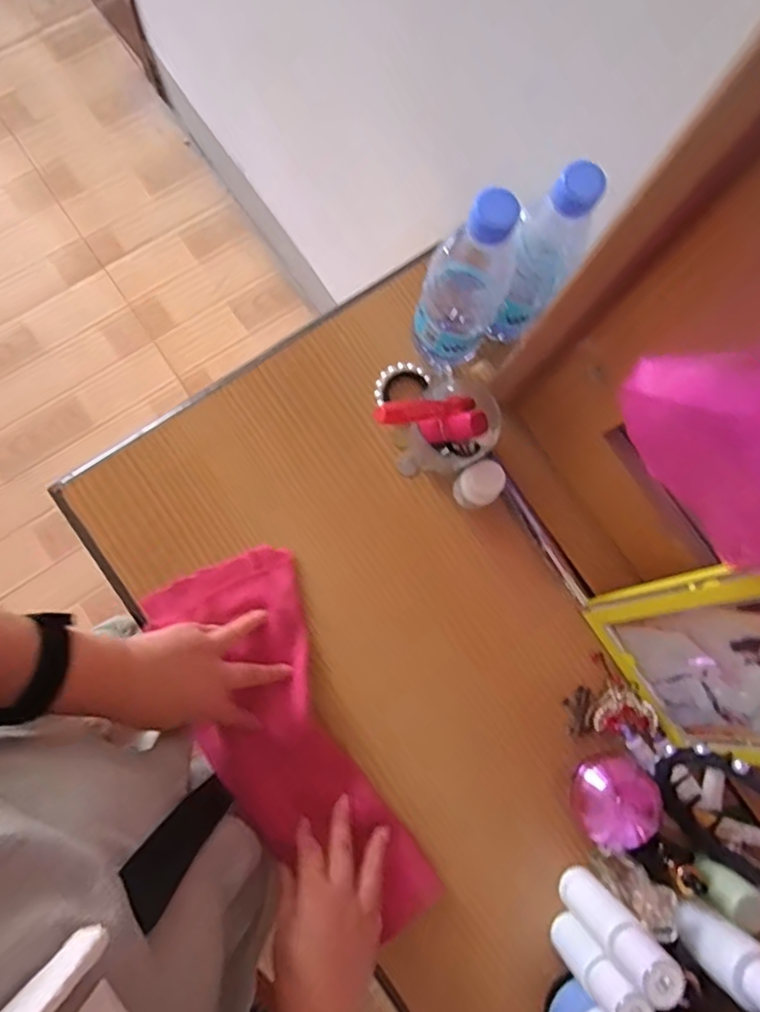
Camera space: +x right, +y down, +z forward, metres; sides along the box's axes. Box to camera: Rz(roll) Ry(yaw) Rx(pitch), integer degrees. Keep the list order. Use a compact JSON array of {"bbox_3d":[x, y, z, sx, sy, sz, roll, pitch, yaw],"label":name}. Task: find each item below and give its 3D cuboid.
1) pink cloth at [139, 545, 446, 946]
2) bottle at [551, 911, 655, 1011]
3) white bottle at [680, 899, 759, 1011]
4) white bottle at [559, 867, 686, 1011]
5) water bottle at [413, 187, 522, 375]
[{"bbox_3d":[-0.074,0.206,0.529,0.128,0.032,0.338,-28,83,-5],"label":"pink cloth"},{"bbox_3d":[0.172,0.367,0.477,0.034,0.110,0.037,-38,86,-10],"label":"bottle"},{"bbox_3d":[0.263,0.336,0.445,0.040,0.113,0.043,41,80,3],"label":"white bottle"},{"bbox_3d":[0.182,0.328,0.469,0.034,0.131,0.036,-42,86,-10],"label":"white bottle"},{"bbox_3d":[0.069,-0.174,0.489,0.065,0.194,0.081,21,79,-1],"label":"water bottle"}]

